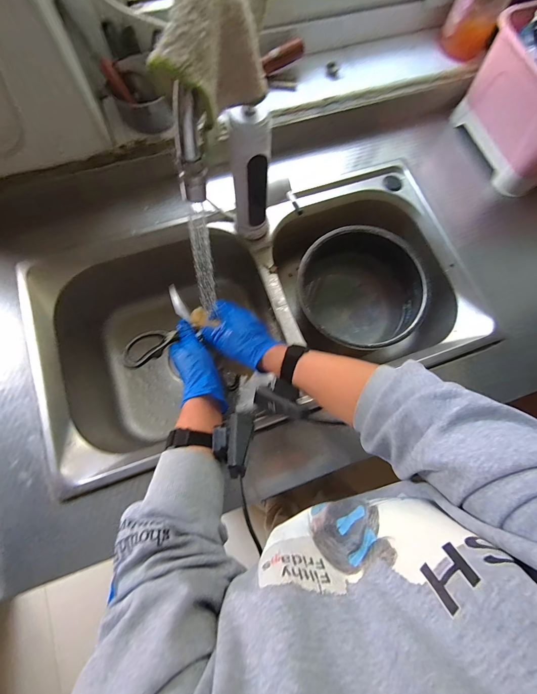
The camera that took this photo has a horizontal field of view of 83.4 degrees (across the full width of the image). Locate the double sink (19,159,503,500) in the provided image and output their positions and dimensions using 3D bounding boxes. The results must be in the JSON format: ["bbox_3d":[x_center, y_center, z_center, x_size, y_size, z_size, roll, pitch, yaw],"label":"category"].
[{"bbox_3d":[-0.026,-0.057,0.616,0.749,0.211,0.404,-19,76,-7],"label":"double sink"}]

